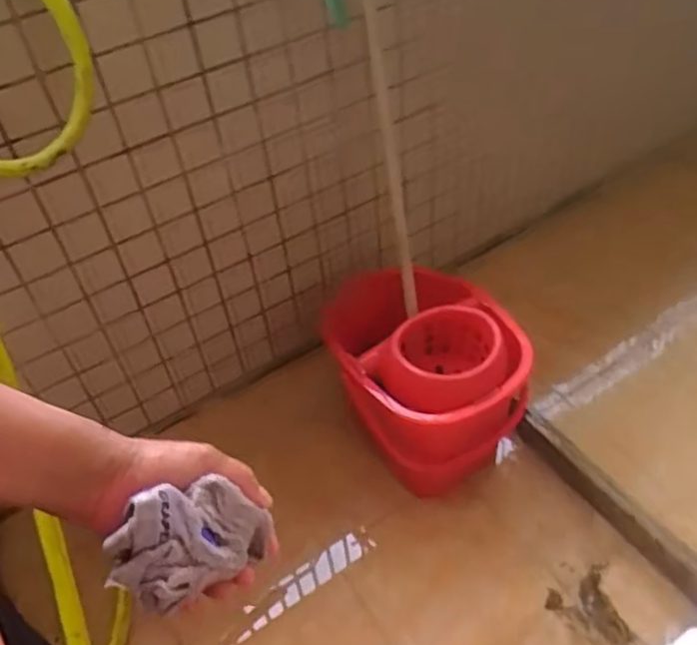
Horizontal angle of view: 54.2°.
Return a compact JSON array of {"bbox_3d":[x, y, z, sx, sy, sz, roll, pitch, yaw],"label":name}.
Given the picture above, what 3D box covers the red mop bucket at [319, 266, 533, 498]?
[{"bbox_3d":[0.139,0.099,1.324,0.306,0.376,0.388,-22,49,-13],"label":"red mop bucket"}]

